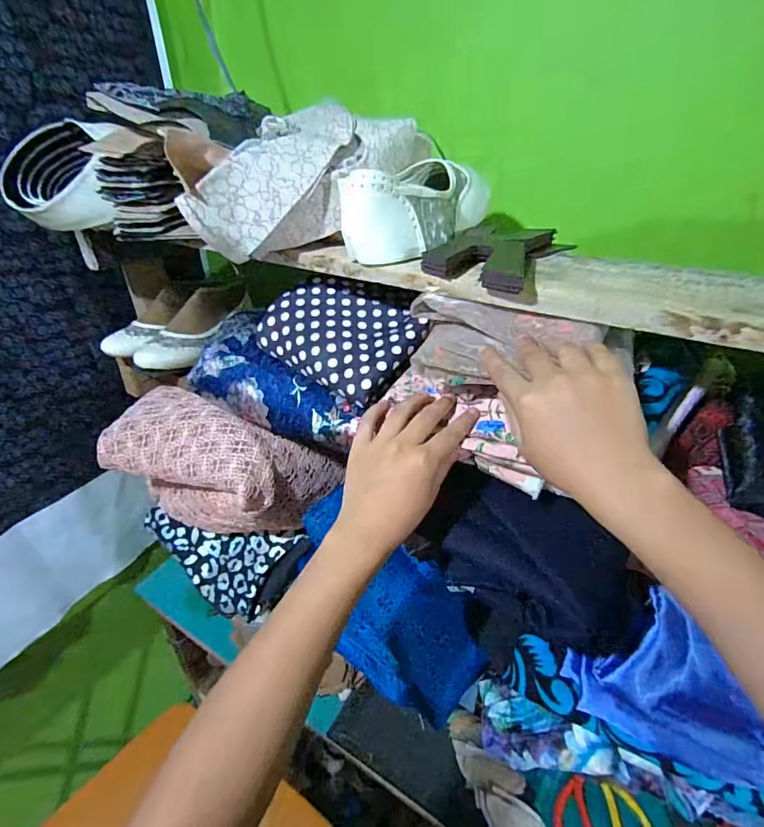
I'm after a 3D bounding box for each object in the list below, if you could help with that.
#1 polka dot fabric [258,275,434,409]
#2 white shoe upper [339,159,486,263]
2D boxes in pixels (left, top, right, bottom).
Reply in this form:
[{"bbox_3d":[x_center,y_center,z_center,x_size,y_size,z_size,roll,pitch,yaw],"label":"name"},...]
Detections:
[{"bbox_3d":[-0.039,-0.093,0.503,0.171,0.074,0.123,23,39,32],"label":"polka dot fabric"},{"bbox_3d":[0.044,-0.221,0.484,0.080,0.076,0.221,17,36,24],"label":"white shoe upper"}]

